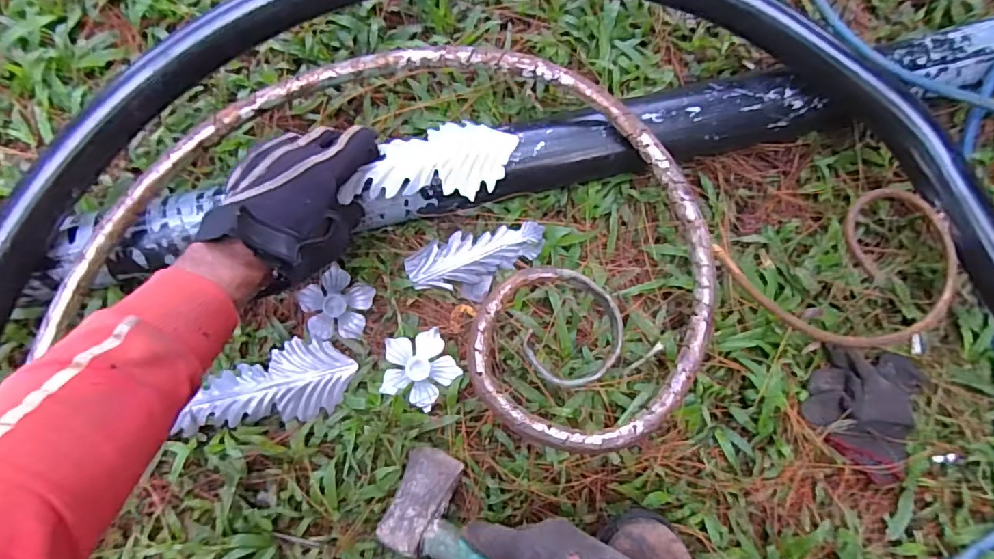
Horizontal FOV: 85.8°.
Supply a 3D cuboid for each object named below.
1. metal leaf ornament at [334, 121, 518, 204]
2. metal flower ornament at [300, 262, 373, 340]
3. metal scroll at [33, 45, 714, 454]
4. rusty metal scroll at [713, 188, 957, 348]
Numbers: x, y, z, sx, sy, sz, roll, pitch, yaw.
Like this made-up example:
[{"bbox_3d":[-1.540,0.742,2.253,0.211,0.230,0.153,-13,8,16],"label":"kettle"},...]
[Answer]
[{"bbox_3d":[-0.061,-0.111,0.508,0.159,0.025,0.076,-16,83,-14],"label":"metal leaf ornament"},{"bbox_3d":[-0.168,0.028,0.553,0.071,0.008,0.071,32,82,3],"label":"metal flower ornament"},{"bbox_3d":[-0.094,-0.051,0.489,0.571,0.032,0.350,6,82,-1],"label":"metal scroll"},{"bbox_3d":[0.326,-0.002,0.489,0.211,0.018,0.133,-20,83,-8],"label":"rusty metal scroll"}]

